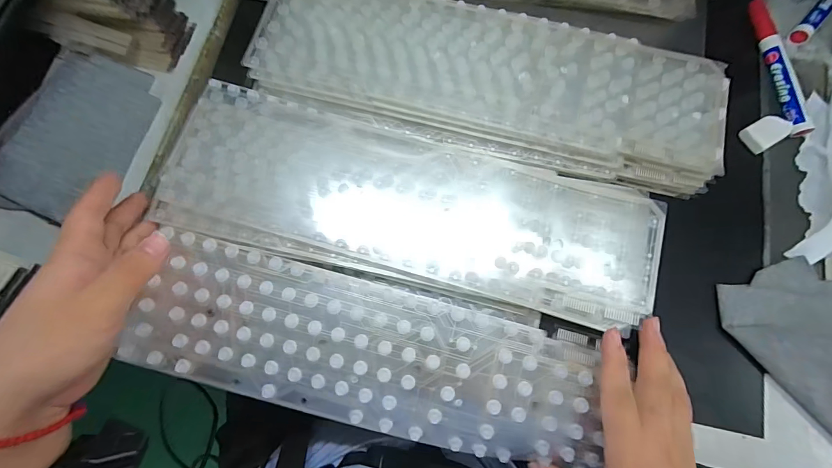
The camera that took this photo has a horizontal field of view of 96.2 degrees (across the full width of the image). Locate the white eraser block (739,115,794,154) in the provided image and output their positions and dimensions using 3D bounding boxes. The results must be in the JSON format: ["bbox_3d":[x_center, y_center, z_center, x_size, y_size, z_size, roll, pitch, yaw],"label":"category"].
[{"bbox_3d":[0.318,-0.092,0.338,0.039,0.011,0.026,-29,79,-6],"label":"white eraser block"}]

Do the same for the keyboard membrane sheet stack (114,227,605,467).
[{"bbox_3d":[-0.039,0.094,0.297,0.359,0.024,0.109,13,83,4],"label":"keyboard membrane sheet stack"}]

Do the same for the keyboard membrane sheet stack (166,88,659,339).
[{"bbox_3d":[-0.010,-0.023,0.317,0.400,0.035,0.127,15,78,4],"label":"keyboard membrane sheet stack"}]

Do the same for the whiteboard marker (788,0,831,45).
[{"bbox_3d":[0.415,-0.239,0.366,0.015,0.015,0.136,42,85,6],"label":"whiteboard marker"}]

